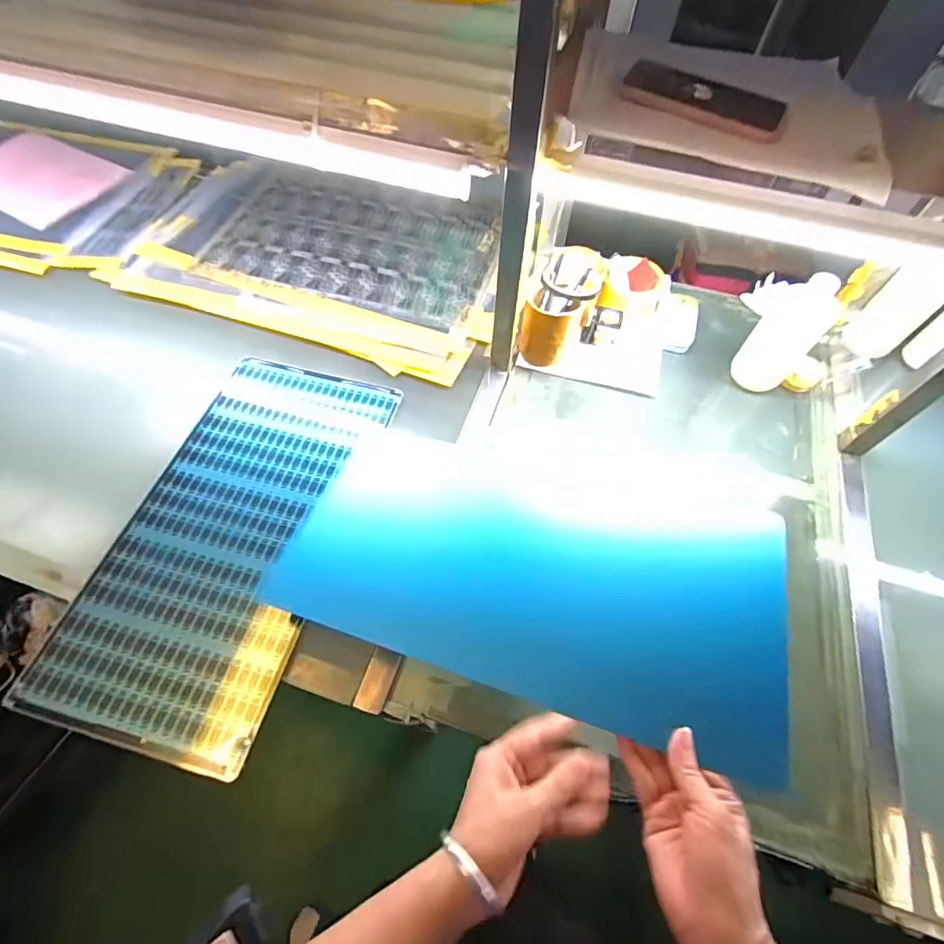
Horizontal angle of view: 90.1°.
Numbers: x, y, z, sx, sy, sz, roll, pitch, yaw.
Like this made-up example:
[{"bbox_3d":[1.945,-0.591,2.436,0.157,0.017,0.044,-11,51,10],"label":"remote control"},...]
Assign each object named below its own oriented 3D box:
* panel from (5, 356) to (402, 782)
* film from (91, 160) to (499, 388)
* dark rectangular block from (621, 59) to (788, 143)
[{"bbox_3d":[-0.285,0.061,0.573,0.248,0.010,0.481,14,60,6],"label":"panel"},{"bbox_3d":[-0.255,-0.395,0.831,0.627,0.016,0.430,16,60,7],"label":"film"},{"bbox_3d":[0.237,-0.381,0.479,0.164,0.023,0.047,28,63,14],"label":"dark rectangular block"}]

